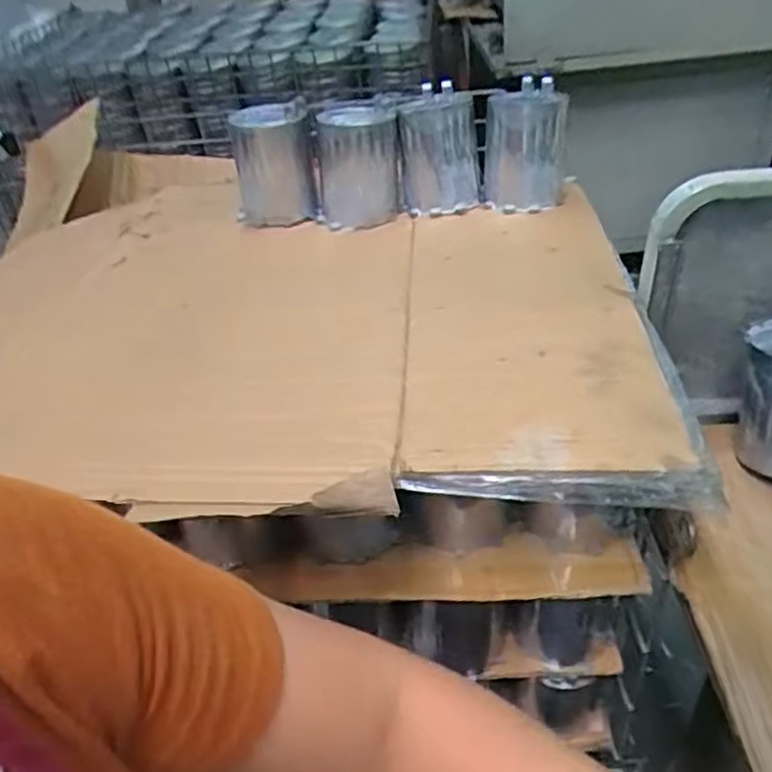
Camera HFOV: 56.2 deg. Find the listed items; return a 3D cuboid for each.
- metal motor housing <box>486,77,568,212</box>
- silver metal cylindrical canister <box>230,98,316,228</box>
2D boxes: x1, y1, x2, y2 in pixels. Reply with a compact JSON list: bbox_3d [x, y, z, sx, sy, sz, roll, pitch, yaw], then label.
[{"bbox_3d":[0.157,-0.268,0.821,0.088,0.120,0.090,1,39,10],"label":"metal motor housing"},{"bbox_3d":[-0.132,-0.250,0.830,0.095,0.130,0.100,-11,38,-6],"label":"silver metal cylindrical canister"}]

